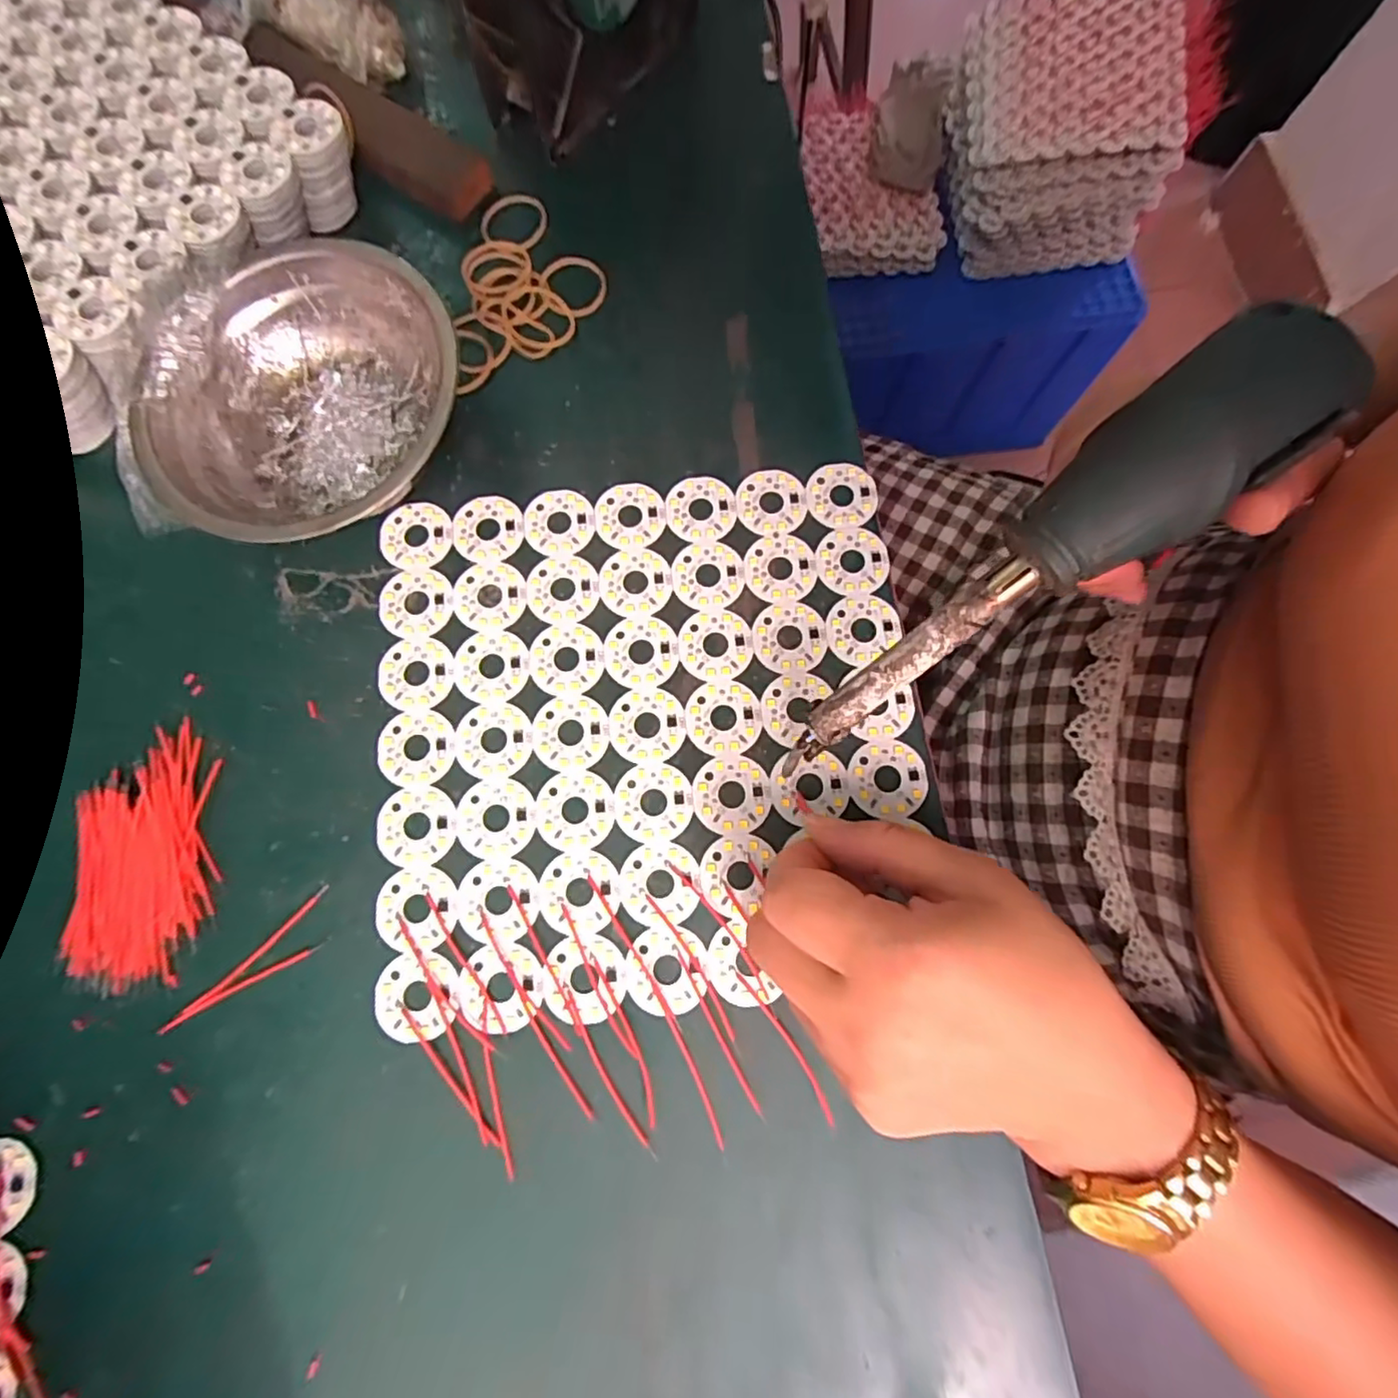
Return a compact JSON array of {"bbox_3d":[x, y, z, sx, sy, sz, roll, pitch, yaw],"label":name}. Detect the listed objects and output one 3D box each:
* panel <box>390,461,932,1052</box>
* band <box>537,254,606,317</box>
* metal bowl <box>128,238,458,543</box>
[{"bbox_3d":[-0.021,0.010,0.250,0.206,0.004,0.210,-6,78,-2],"label":"panel"},{"bbox_3d":[-0.058,-0.196,0.293,0.027,0.005,0.033,-39,81,-8],"label":"band"},{"bbox_3d":[-0.157,-0.118,0.257,0.123,0.044,0.129,0,78,0],"label":"metal bowl"}]

